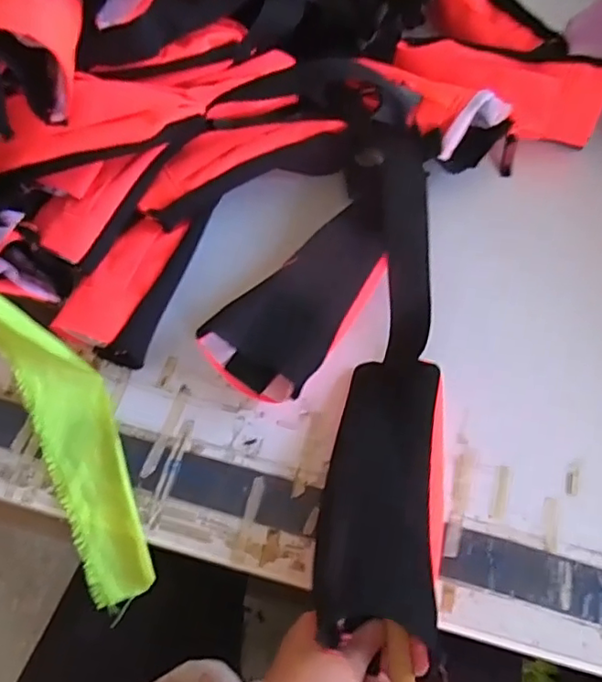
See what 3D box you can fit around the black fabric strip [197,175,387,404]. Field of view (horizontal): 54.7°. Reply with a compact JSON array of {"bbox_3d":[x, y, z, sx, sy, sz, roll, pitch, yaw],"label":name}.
[{"bbox_3d":[0.010,-0.050,0.511,0.091,0.044,0.215,29,64,14],"label":"black fabric strip"}]

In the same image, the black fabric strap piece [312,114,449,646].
[{"bbox_3d":[0.075,-0.003,0.476,0.089,0.070,0.433,6,66,2],"label":"black fabric strap piece"}]

